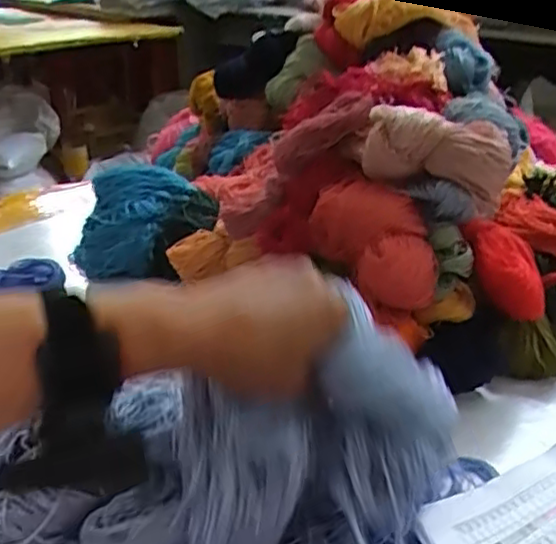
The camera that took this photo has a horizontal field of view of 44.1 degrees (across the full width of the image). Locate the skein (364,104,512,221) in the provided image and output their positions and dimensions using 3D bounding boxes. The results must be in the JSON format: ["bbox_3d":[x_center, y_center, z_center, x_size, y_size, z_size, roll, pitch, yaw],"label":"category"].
[{"bbox_3d":[0.134,-0.101,0.590,0.122,0.066,0.040,18,28,5],"label":"skein"}]

